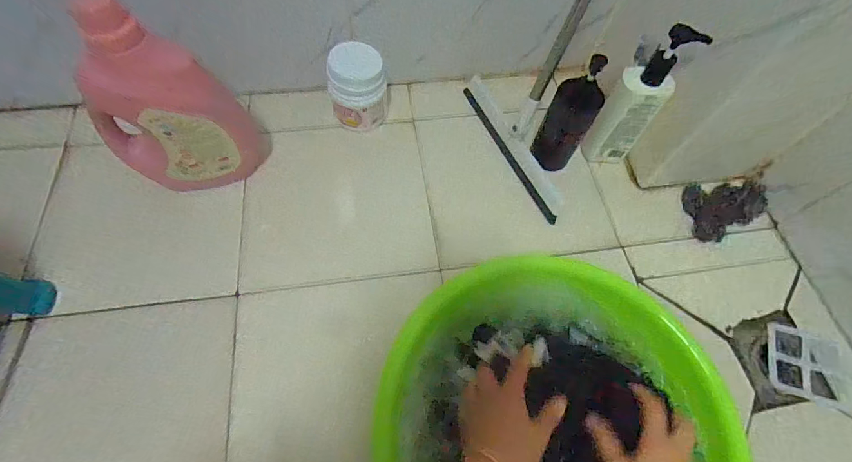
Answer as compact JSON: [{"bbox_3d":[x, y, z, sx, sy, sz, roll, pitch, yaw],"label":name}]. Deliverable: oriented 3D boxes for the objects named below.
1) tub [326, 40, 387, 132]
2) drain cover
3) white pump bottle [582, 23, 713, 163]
[{"bbox_3d":[-0.111,-0.237,0.650,0.095,0.119,0.078,-8,64,-6],"label":"tub"},{"bbox_3d":[0.545,0.188,0.559,0.097,0.012,0.095,17,64,6],"label":"drain cover"},{"bbox_3d":[0.314,-0.187,0.602,0.078,0.233,0.071,38,68,15],"label":"white pump bottle"}]

